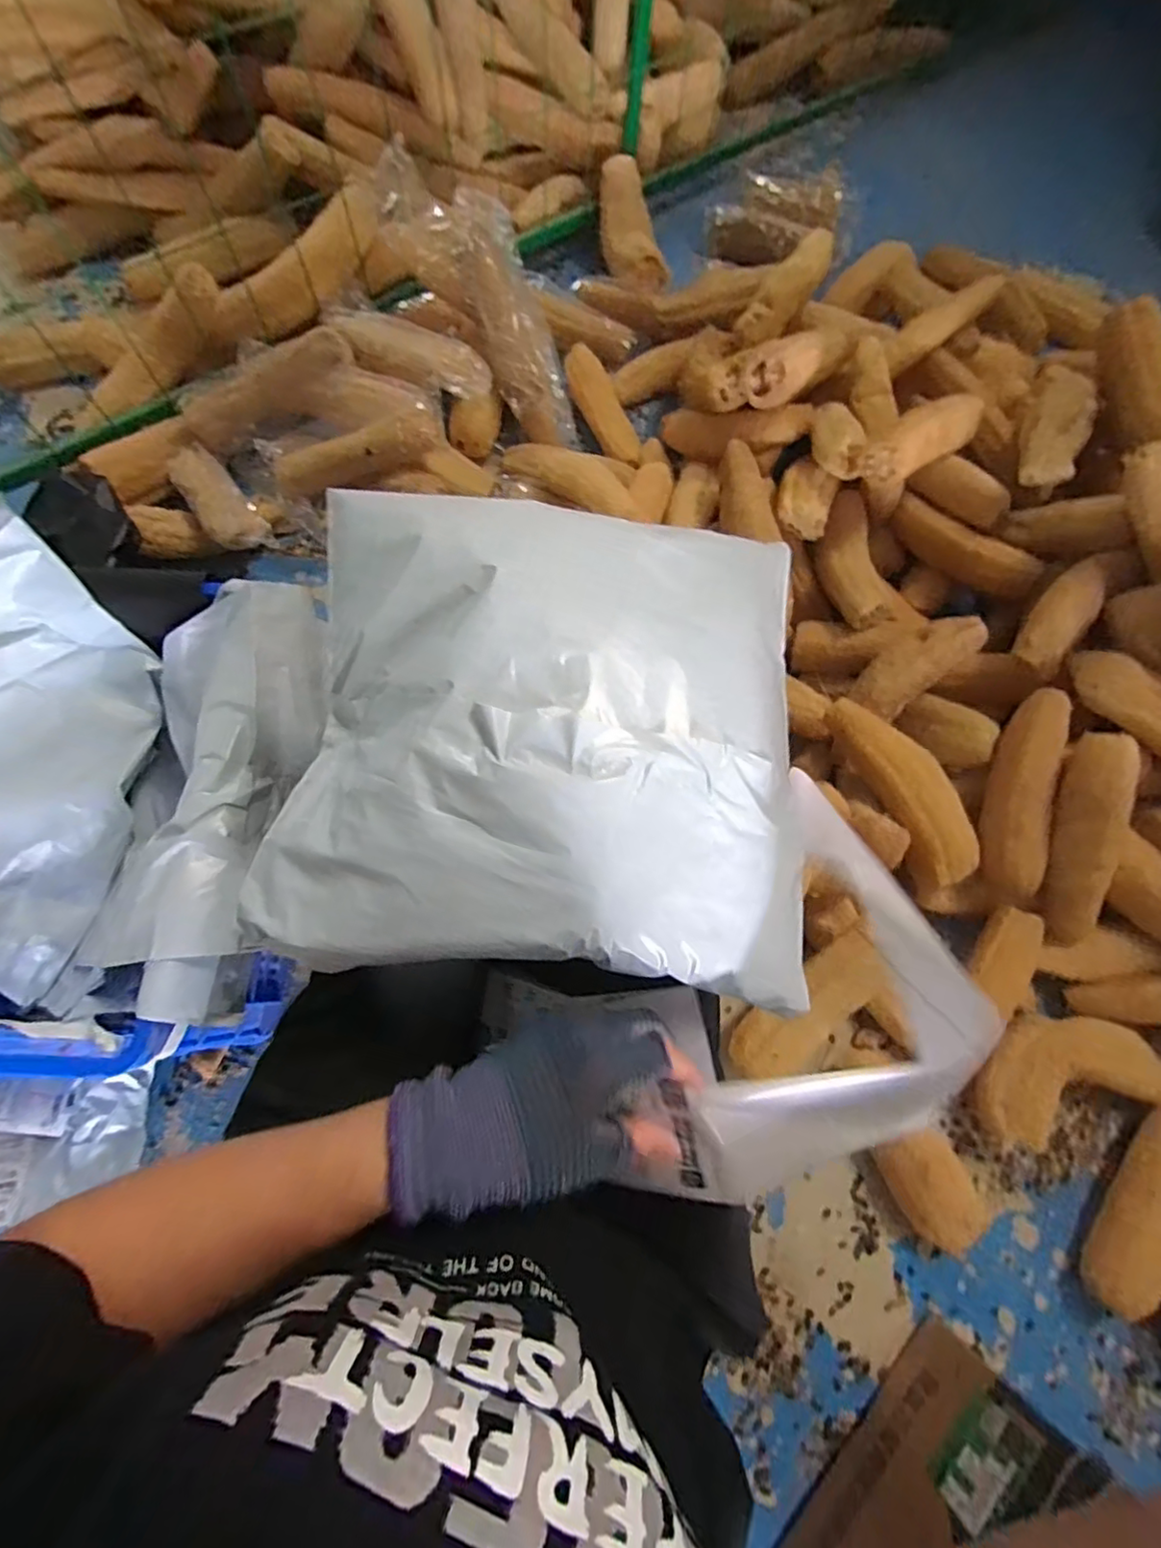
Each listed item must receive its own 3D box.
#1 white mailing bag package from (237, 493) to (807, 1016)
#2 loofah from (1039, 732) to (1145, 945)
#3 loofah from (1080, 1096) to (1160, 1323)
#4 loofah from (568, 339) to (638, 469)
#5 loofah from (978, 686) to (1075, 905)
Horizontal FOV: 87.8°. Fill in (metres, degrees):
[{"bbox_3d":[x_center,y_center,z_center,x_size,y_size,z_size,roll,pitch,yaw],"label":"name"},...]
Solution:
[{"bbox_3d":[-0.021,-0.029,0.339,0.298,0.076,0.266,5,72,1],"label":"white mailing bag package"},{"bbox_3d":[0.581,0.080,0.692,0.053,0.057,0.255,1,104,0],"label":"loofah"},{"bbox_3d":[0.652,0.492,0.689,0.057,0.059,0.241,31,74,9],"label":"loofah"},{"bbox_3d":[0.044,-0.618,1.024,0.070,0.052,0.246,-27,87,-9],"label":"loofah"},{"bbox_3d":[0.524,0.023,0.710,0.060,0.050,0.236,3,100,0],"label":"loofah"}]

